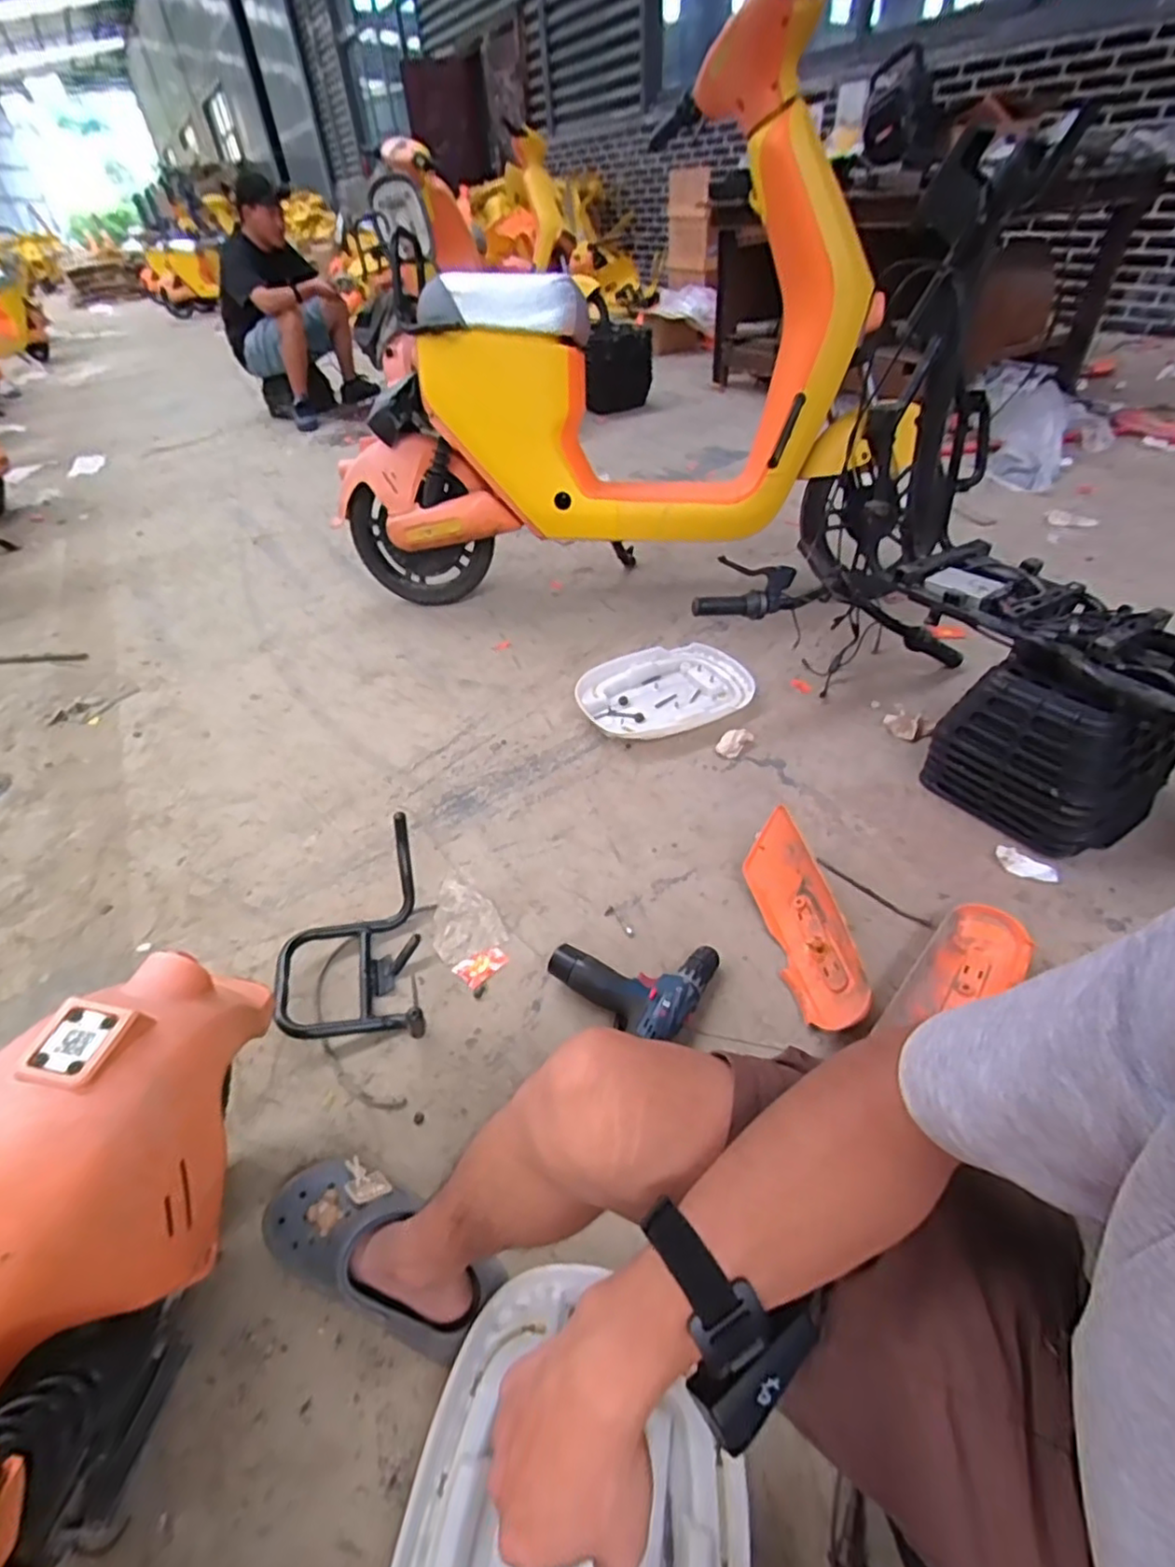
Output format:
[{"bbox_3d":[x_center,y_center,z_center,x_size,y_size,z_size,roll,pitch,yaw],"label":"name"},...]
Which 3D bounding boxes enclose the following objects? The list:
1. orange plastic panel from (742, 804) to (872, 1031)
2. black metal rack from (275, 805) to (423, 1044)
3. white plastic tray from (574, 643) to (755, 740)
[{"bbox_3d":[0.313,0.191,0.921,0.107,0.078,0.330,-7,42,-3],"label":"orange plastic panel"},{"bbox_3d":[-0.345,0.216,0.915,0.201,0.134,0.262,-9,43,-5],"label":"black metal rack"},{"bbox_3d":[0.174,-0.204,1.393,0.376,0.047,0.275,-23,45,-18],"label":"white plastic tray"}]

